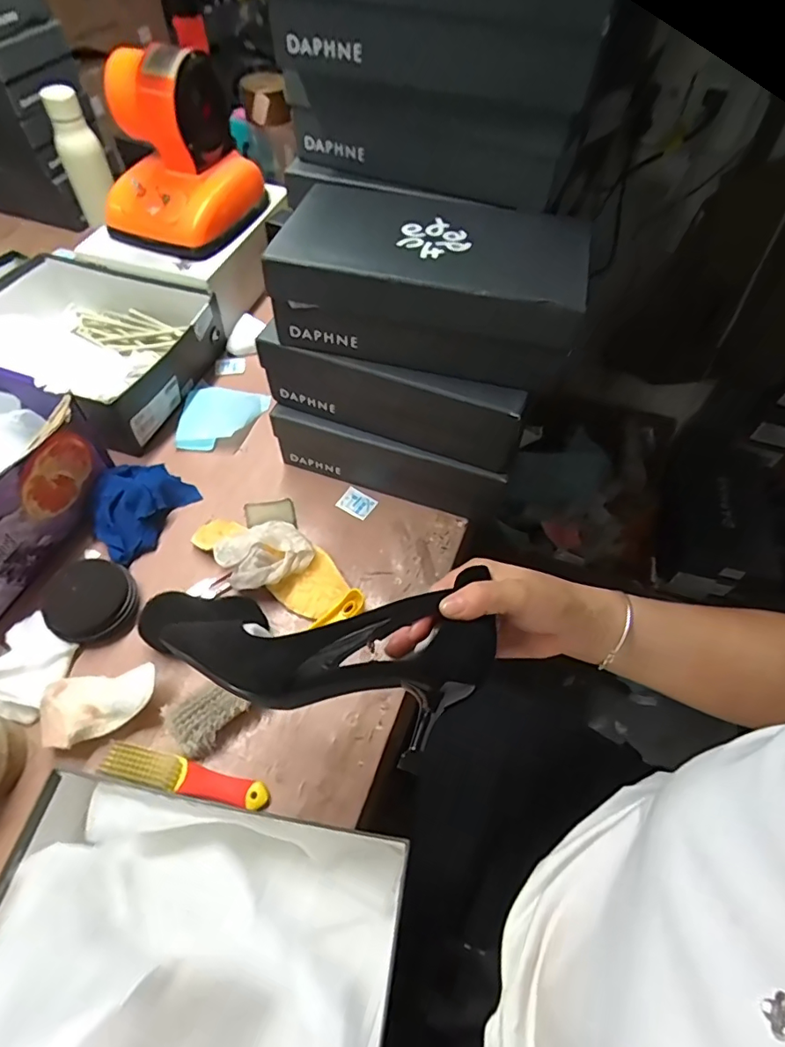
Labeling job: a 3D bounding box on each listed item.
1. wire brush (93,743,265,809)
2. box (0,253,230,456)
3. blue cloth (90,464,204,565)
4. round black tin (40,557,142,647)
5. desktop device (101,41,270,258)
[{"bbox_3d":[-0.195,0.240,0.501,0.156,0.017,0.029,13,56,6],"label":"wire brush"},{"bbox_3d":[-0.452,-0.252,0.736,0.336,0.107,0.280,18,57,9],"label":"box"},{"bbox_3d":[-0.315,-0.028,0.651,0.102,0.040,0.126,33,61,18],"label":"blue cloth"},{"bbox_3d":[-0.331,0.086,0.585,0.090,0.030,0.094,1,56,-2],"label":"round black tin"},{"bbox_3d":[-0.306,-0.525,0.741,0.166,0.195,0.177,19,57,9],"label":"desktop device"}]

